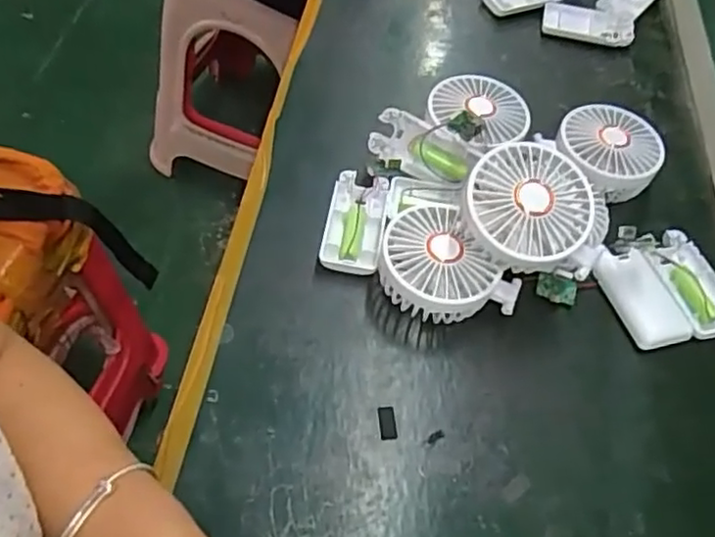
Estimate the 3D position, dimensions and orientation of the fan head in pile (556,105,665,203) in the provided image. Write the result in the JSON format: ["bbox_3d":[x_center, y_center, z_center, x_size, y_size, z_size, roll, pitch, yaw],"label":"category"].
[{"bbox_3d":[0.217,-0.101,0.573,0.088,0.038,0.087,26,55,12],"label":"fan head in pile"}]

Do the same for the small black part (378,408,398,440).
[{"bbox_3d":[0.020,0.103,0.440,0.011,0.004,0.022,0,56,-10],"label":"small black part"}]

